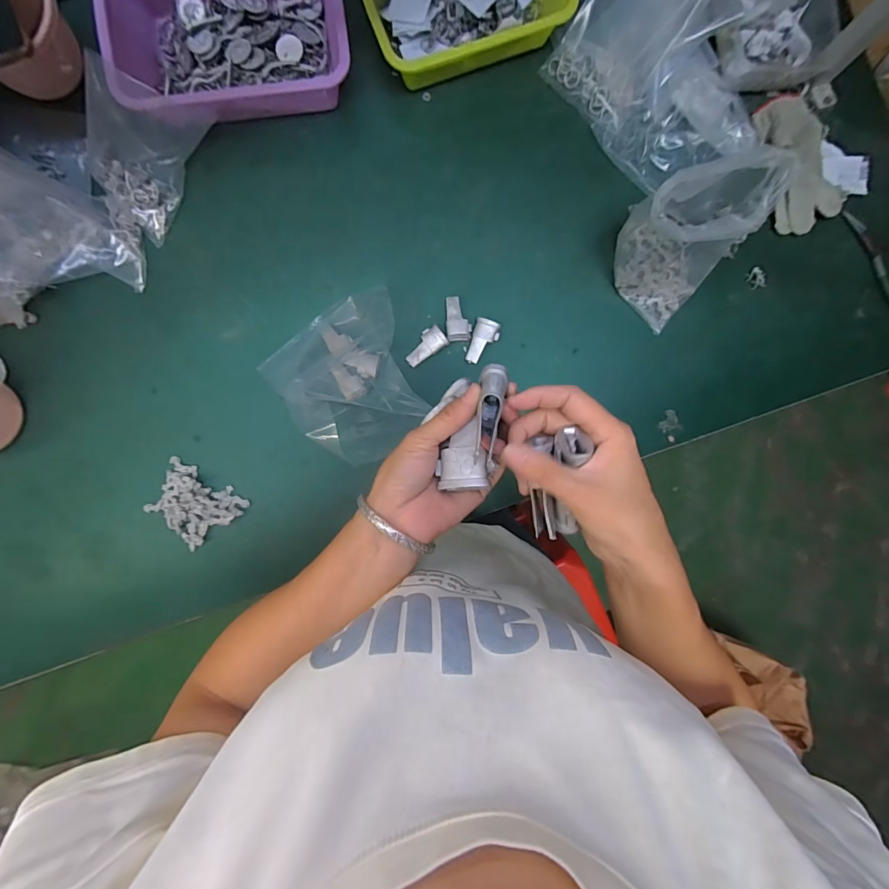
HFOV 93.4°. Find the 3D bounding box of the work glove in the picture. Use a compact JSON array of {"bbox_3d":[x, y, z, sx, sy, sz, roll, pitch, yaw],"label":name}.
[{"bbox_3d":[0.514,-0.405,0.593,0.102,0.039,0.186,-14,91,-1],"label":"work glove"}]

